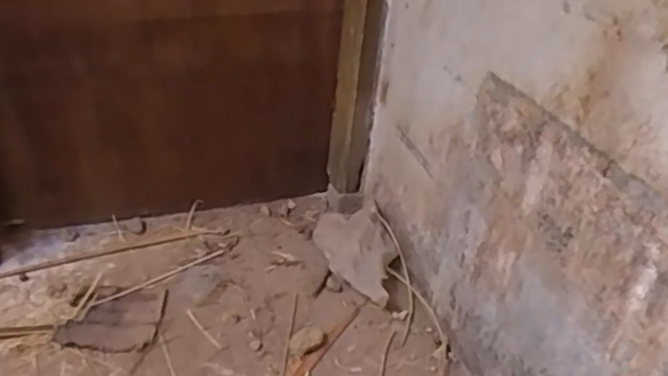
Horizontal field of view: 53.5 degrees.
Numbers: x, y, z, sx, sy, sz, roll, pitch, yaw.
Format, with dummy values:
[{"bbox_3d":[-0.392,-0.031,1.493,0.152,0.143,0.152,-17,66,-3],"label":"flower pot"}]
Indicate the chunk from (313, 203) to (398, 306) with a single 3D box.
[{"bbox_3d":[0.055,0.134,1.521,0.158,0.083,0.319,-6,36,-15],"label":"chunk"}]

